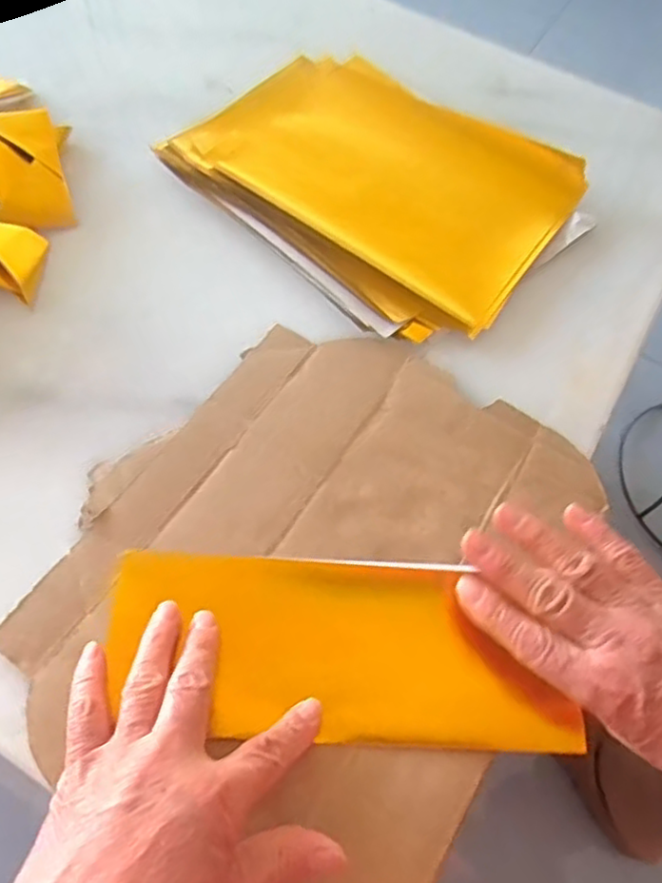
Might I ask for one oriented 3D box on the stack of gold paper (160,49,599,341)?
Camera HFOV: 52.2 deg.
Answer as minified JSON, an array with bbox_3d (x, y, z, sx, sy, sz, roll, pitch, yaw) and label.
[{"bbox_3d":[0.030,-0.205,0.519,0.286,0.027,0.213,38,64,17],"label":"stack of gold paper"}]

